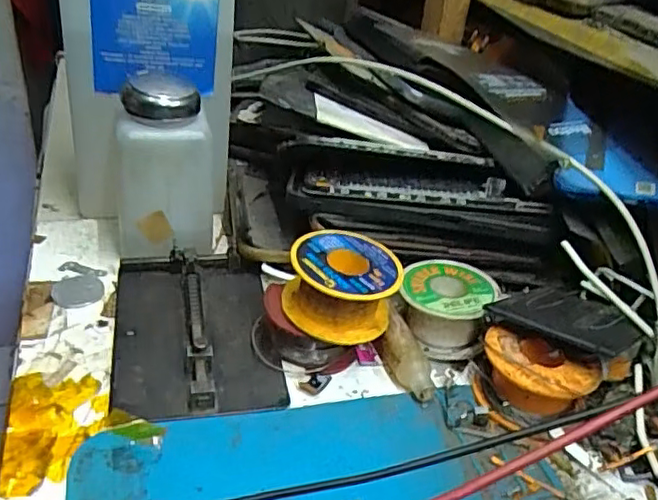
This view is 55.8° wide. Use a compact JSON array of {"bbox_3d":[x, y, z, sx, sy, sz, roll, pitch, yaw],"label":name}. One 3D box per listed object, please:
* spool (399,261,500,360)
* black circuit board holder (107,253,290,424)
[{"bbox_3d":[0.063,0.030,0.337,0.048,0.028,0.049,5,33,-3],"label":"spool"},{"bbox_3d":[-0.069,0.037,0.319,0.077,0.014,0.117,-3,35,-15],"label":"black circuit board holder"}]

